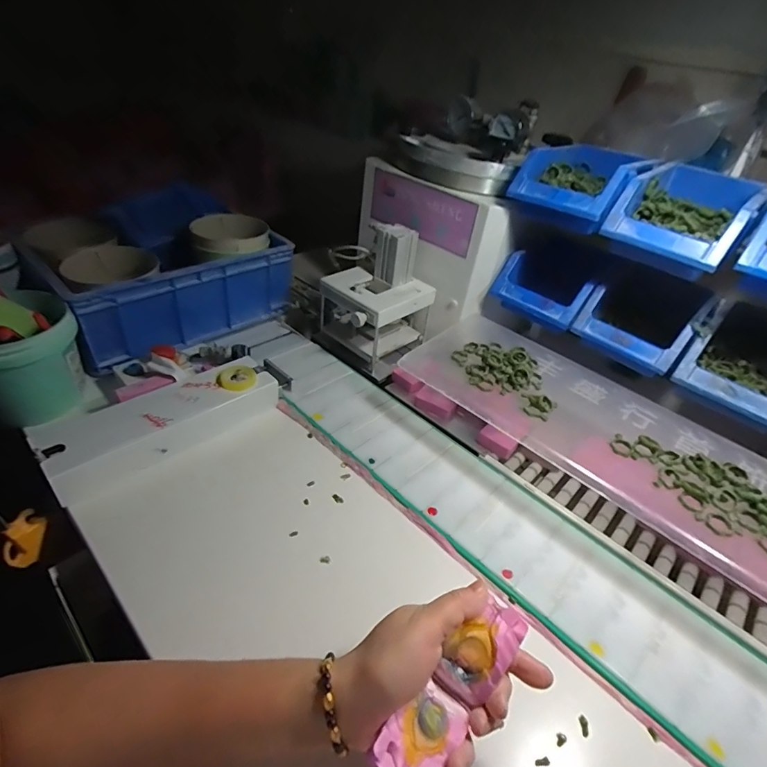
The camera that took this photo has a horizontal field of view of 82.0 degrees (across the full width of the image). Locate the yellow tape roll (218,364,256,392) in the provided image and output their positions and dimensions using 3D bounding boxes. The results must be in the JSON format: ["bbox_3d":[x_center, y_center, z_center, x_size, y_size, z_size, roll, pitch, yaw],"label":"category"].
[{"bbox_3d":[-0.182,-0.006,0.554,0.046,0.009,0.046,6,38,-4],"label":"yellow tape roll"}]

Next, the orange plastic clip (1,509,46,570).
[{"bbox_3d":[-0.365,0.158,0.448,0.018,0.058,0.034,20,16,30],"label":"orange plastic clip"}]

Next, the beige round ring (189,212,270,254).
[{"bbox_3d":[-0.235,-0.232,0.690,0.120,0.032,0.110,-18,45,-30],"label":"beige round ring"}]

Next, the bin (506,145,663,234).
[{"bbox_3d":[0.267,-0.264,0.584,0.132,0.072,0.188,35,45,29],"label":"bin"}]

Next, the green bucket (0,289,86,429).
[{"bbox_3d":[-0.410,-0.029,0.501,0.106,0.127,0.117,35,45,29],"label":"green bucket"}]

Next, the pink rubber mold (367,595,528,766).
[{"bbox_3d":[0.048,0.198,0.283,0.036,0.029,0.124,33,55,29],"label":"pink rubber mold"}]

